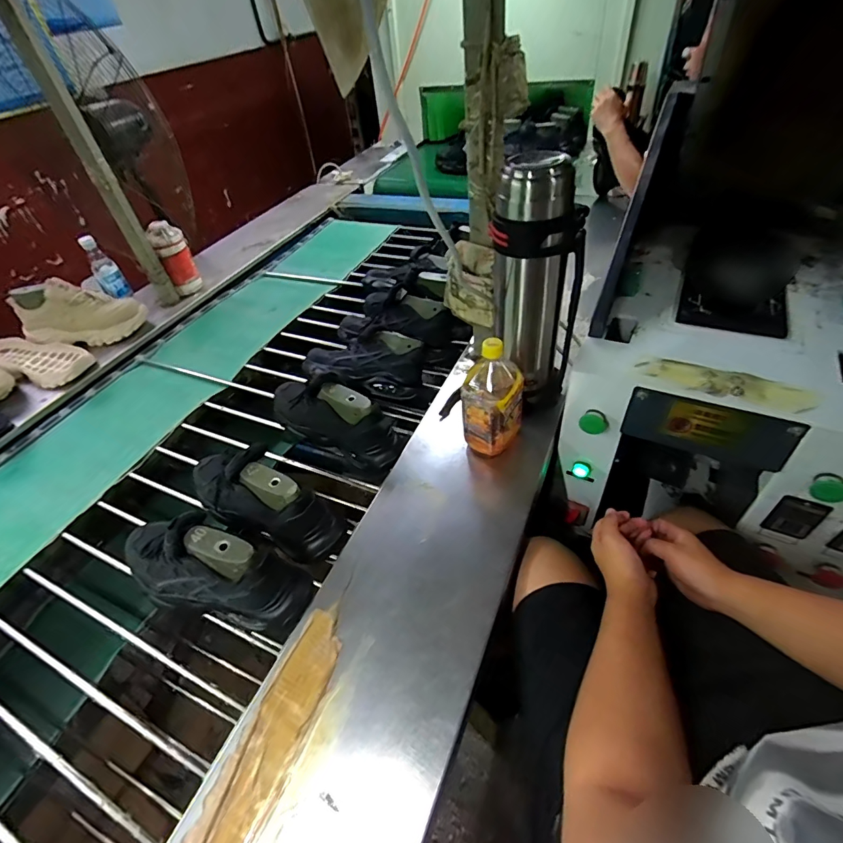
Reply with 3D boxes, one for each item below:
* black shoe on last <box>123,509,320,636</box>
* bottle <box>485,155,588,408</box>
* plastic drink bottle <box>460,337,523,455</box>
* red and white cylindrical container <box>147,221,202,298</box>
[{"bbox_3d":[-0.311,0.202,0.614,0.291,0.139,0.089,9,49,15],"label":"black shoe on last"},{"bbox_3d":[0.178,-0.200,0.688,0.127,0.361,0.098,11,50,16],"label":"bottle"},{"bbox_3d":[0.112,-0.031,0.688,0.090,0.200,0.081,7,49,13],"label":"plastic drink bottle"},{"bbox_3d":[-0.697,-0.466,1.249,0.085,0.180,0.072,-26,50,-16],"label":"red and white cylindrical container"}]

